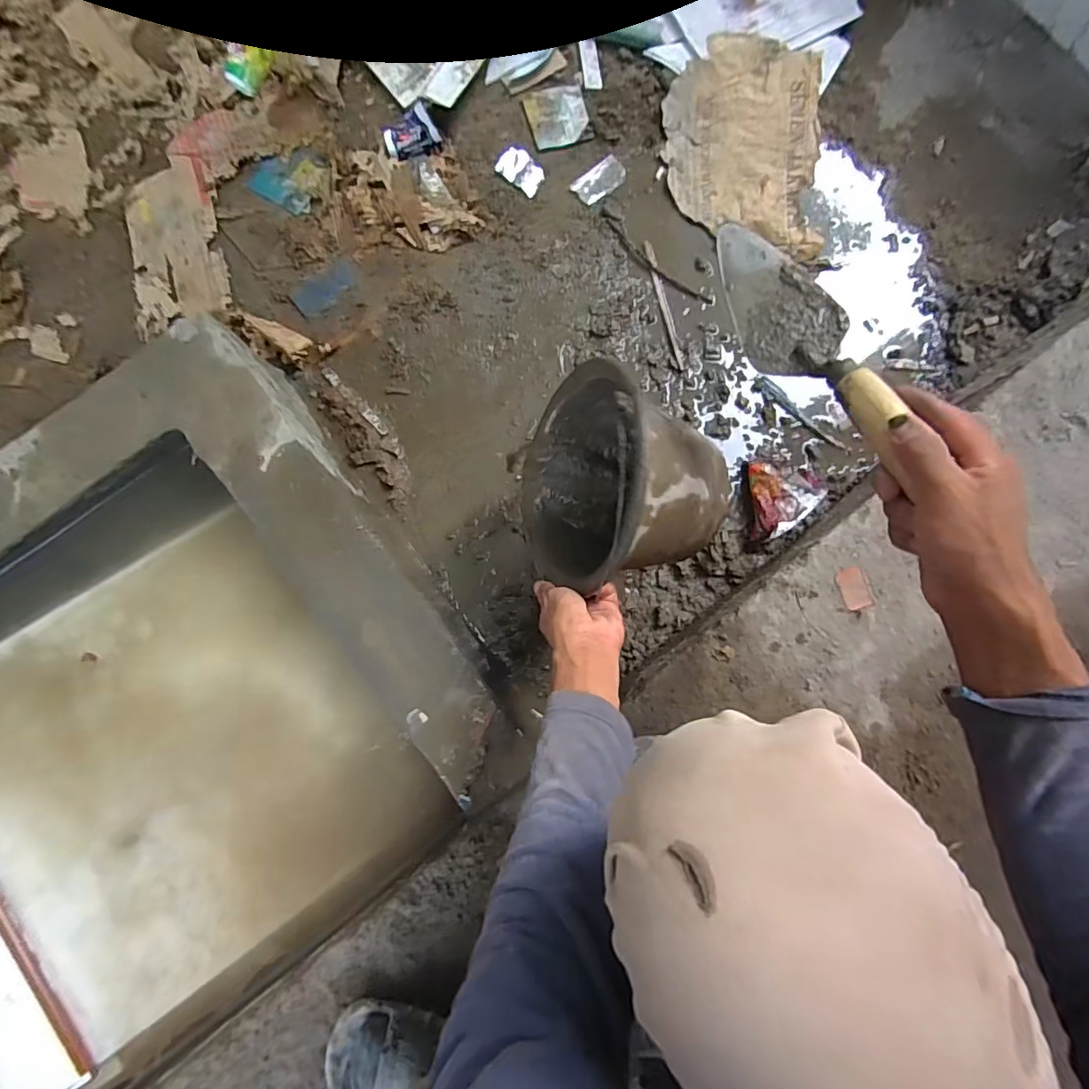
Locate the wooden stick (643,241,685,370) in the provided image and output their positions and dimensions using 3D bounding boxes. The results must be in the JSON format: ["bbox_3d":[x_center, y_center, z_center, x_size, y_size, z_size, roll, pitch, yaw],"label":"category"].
[{"bbox_3d":[0.205,-0.411,0.897,0.016,0.013,0.241,-12,83,-2],"label":"wooden stick"}]

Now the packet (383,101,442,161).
[{"bbox_3d":[-0.220,-0.682,0.878,0.089,0.028,0.064,-29,119,12],"label":"packet"}]

